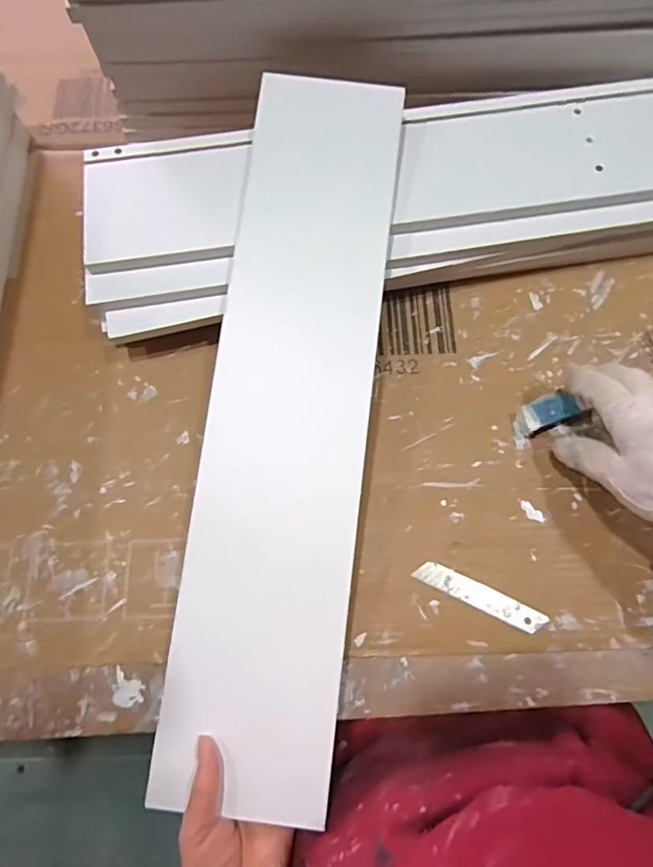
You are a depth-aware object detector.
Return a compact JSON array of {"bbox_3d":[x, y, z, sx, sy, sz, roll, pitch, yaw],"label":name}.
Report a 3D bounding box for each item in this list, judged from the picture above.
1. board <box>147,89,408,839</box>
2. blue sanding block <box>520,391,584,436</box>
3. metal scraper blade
[{"bbox_3d":[-0.027,-0.022,0.377,0.122,0.010,0.548,6,80,2],"label":"board"},{"bbox_3d":[0.182,-0.018,0.411,0.048,0.015,0.026,-24,74,-9],"label":"blue sanding block"},{"bbox_3d":[0.118,0.124,0.378,0.099,0.004,0.017,25,75,8],"label":"metal scraper blade"}]

